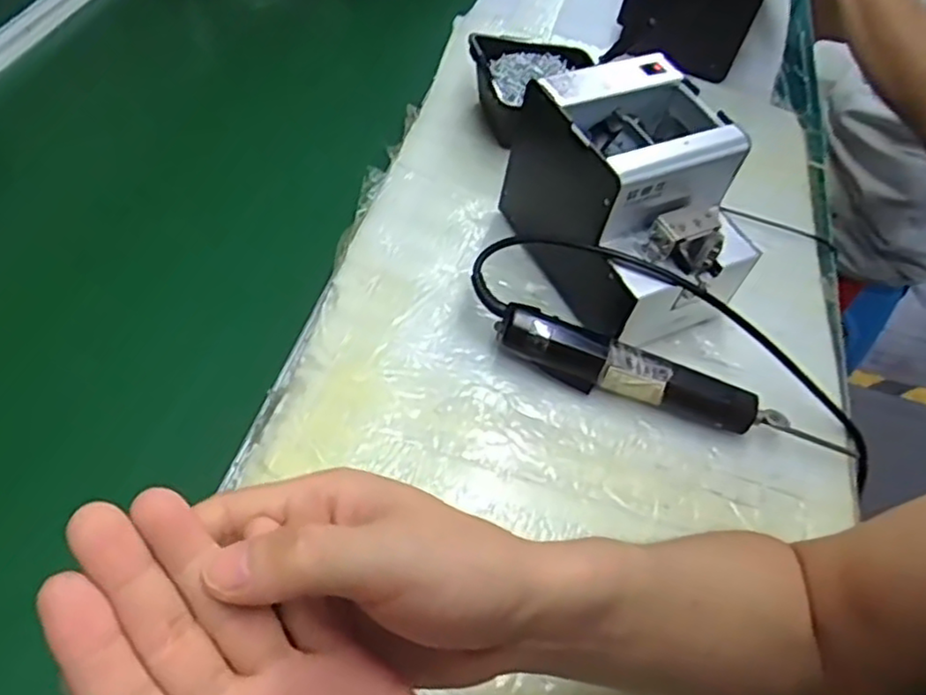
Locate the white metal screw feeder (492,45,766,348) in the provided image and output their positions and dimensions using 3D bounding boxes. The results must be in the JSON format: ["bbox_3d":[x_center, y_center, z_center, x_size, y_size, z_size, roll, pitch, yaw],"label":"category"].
[{"bbox_3d":[0.135,-0.116,0.564,0.133,0.145,0.180,-14,58,-19],"label":"white metal screw feeder"}]

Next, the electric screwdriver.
[{"bbox_3d":[0.155,0.027,0.526,0.264,0.038,0.031,19,53,6],"label":"electric screwdriver"}]

